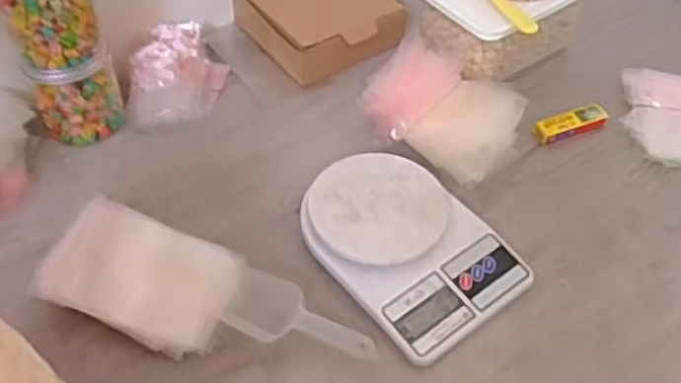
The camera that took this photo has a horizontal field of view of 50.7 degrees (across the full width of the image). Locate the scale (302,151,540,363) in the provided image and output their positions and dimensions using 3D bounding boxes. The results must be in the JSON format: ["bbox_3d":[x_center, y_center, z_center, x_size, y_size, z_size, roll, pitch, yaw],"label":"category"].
[{"bbox_3d":[0.061,0.049,0.700,0.156,0.034,0.217,-32,57,-26],"label":"scale"}]

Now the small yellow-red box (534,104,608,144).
[{"bbox_3d":[0.269,-0.080,0.830,0.090,0.016,0.025,-19,52,-17],"label":"small yellow-red box"}]

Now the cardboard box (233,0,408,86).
[{"bbox_3d":[-0.025,-0.222,0.922,0.161,0.064,0.179,-24,54,-21],"label":"cardboard box"}]

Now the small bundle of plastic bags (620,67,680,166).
[{"bbox_3d":[0.387,-0.089,0.834,0.102,0.022,0.139,5,49,2],"label":"small bundle of plastic bags"}]

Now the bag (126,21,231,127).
[{"bbox_3d":[-0.193,-0.145,0.850,0.101,0.052,0.158,16,50,12],"label":"bag"}]

